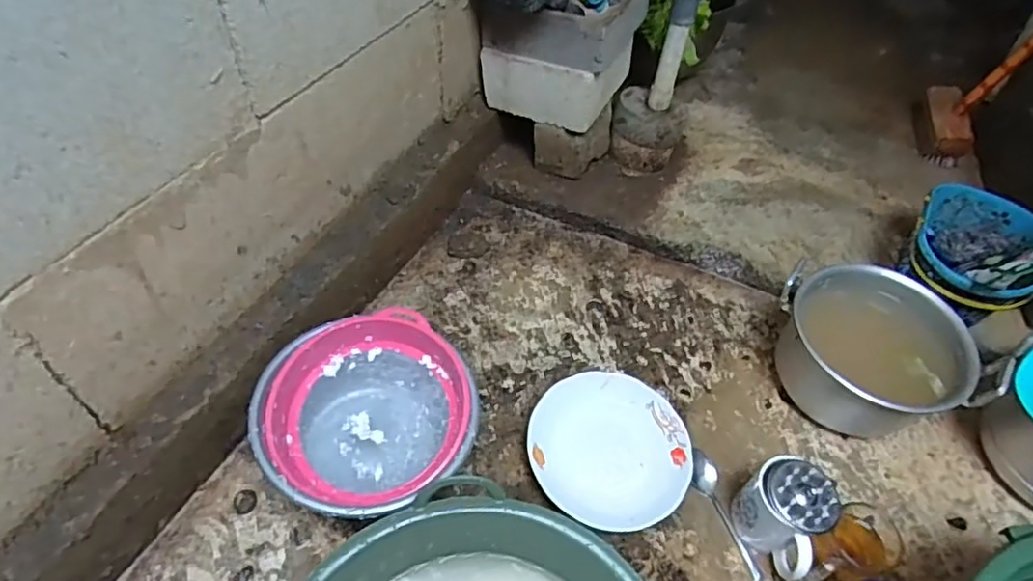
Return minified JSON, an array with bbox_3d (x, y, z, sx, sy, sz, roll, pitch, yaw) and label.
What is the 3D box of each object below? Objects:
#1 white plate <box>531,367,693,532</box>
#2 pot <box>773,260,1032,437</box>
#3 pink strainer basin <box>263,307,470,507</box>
[{"bbox_3d":[0.112,0.195,0.732,0.188,0.037,0.191,1,50,-2],"label":"white plate"},{"bbox_3d":[0.454,0.088,0.780,0.206,0.144,0.219,1,50,-2],"label":"pot"},{"bbox_3d":[-0.165,0.130,0.676,0.224,0.083,0.193,-11,52,-12],"label":"pink strainer basin"}]

